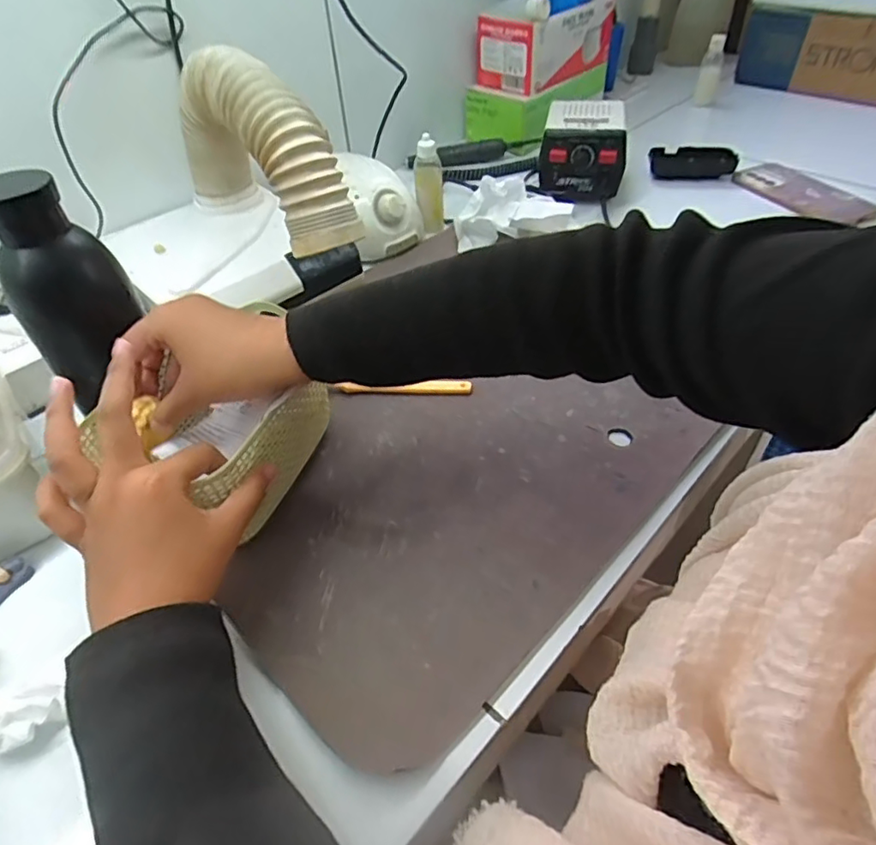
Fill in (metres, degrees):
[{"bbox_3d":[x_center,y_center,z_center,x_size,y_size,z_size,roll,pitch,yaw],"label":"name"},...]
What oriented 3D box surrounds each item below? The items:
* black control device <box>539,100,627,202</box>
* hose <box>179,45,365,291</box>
[{"bbox_3d":[0.193,-0.362,0.751,0.108,0.084,0.124,8,46,12],"label":"black control device"},{"bbox_3d":[-0.147,-0.229,0.483,0.061,0.130,0.225,-32,51,-25],"label":"hose"}]

